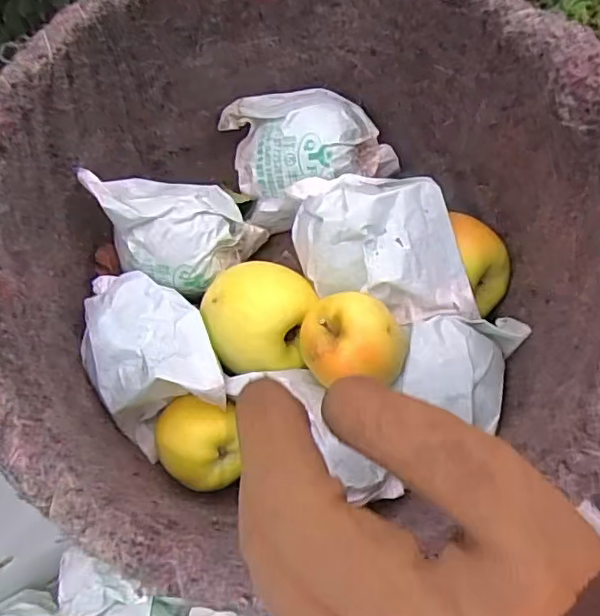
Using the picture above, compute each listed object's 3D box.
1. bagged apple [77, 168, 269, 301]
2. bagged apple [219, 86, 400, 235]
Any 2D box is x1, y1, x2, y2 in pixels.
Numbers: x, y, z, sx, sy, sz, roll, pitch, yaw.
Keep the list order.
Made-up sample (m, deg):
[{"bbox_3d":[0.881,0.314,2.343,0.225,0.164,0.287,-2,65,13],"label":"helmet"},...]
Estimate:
[{"bbox_3d":[-0.095,-0.065,0.438,0.106,0.068,0.089,25,65,12],"label":"bagged apple"},{"bbox_3d":[0.008,-0.129,0.472,0.123,0.071,0.095,-18,63,-9],"label":"bagged apple"}]

